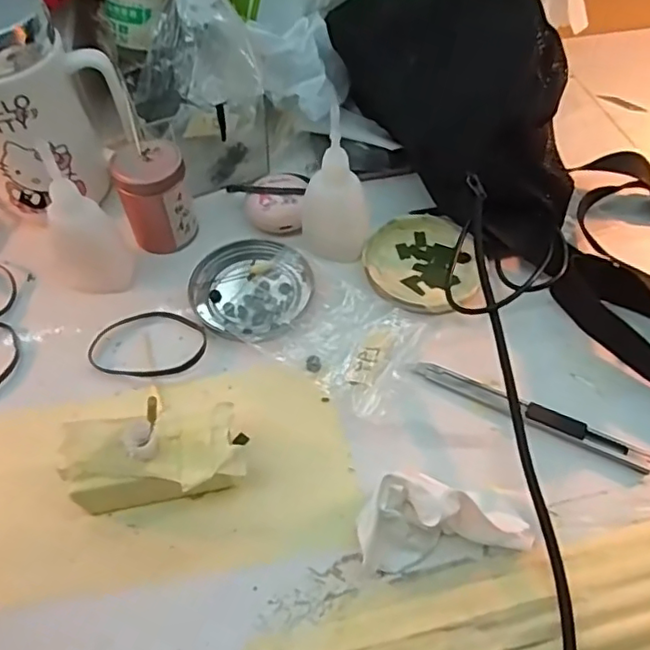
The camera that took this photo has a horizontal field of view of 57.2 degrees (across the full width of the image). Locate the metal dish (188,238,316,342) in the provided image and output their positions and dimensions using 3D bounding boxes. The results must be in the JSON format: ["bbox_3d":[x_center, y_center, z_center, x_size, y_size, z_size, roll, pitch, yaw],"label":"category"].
[{"bbox_3d":[-0.049,-0.024,0.389,0.079,0.010,0.074,-1,55,1],"label":"metal dish"}]

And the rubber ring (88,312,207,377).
[{"bbox_3d":[-0.108,0.011,0.368,0.070,0.004,0.048,1,55,3],"label":"rubber ring"}]

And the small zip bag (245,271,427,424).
[{"bbox_3d":[0.015,0.009,0.365,0.084,0.011,0.073,31,62,22],"label":"small zip bag"}]

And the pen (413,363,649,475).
[{"bbox_3d":[0.115,0.049,0.337,0.132,0.009,0.013,25,59,18],"label":"pen"}]

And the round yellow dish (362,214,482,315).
[{"bbox_3d":[0.064,-0.042,0.400,0.074,0.011,0.076,-1,55,1],"label":"round yellow dish"}]

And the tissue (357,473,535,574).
[{"bbox_3d":[0.056,0.092,0.287,0.082,0.040,0.033,-9,55,-4],"label":"tissue"}]

